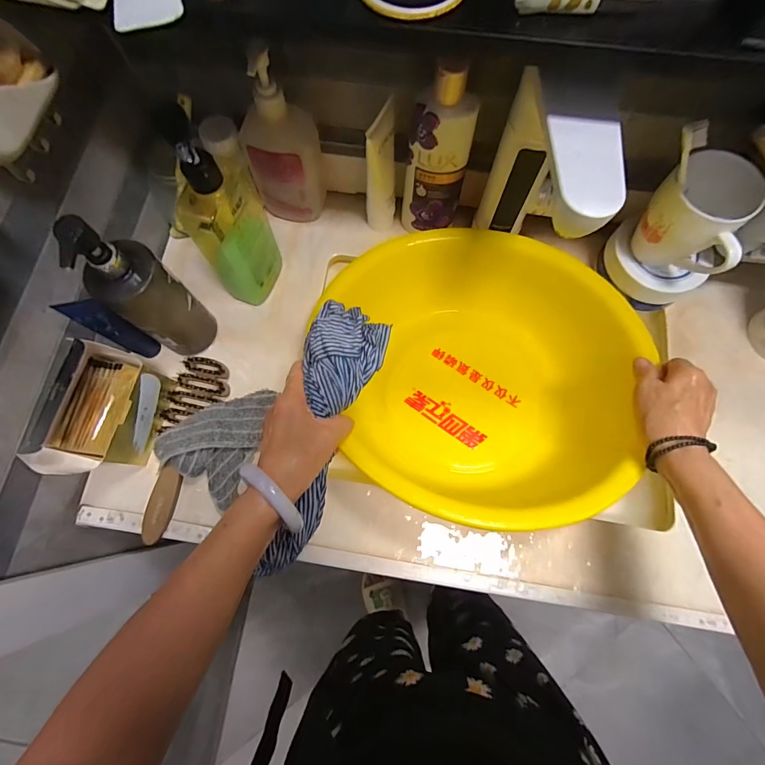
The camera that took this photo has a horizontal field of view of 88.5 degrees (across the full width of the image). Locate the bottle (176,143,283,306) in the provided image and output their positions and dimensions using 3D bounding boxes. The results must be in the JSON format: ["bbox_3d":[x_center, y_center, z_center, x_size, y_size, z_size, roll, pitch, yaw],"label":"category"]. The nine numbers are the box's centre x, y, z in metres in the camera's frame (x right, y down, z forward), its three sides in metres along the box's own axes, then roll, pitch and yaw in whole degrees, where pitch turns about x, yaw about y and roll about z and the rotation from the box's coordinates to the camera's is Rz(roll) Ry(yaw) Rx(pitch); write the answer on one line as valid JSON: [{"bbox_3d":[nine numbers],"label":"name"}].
[{"bbox_3d":[-0.160,-0.159,0.433,0.083,0.205,0.054,-34,77,-9],"label":"bottle"}]

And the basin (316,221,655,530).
[{"bbox_3d":[0.094,-0.016,0.474,0.345,0.143,0.290,24,76,7],"label":"basin"}]

